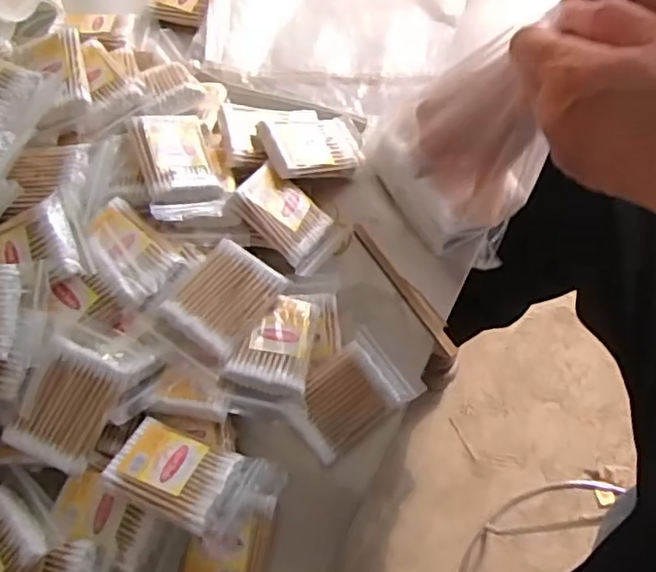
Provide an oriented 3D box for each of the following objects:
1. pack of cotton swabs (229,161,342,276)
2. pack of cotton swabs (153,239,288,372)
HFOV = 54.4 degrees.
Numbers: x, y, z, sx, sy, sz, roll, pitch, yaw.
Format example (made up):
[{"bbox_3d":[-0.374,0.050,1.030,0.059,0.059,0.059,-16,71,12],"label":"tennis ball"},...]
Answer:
[{"bbox_3d":[-0.031,-0.054,0.488,0.079,0.011,0.054,46,60,-9],"label":"pack of cotton swabs"},{"bbox_3d":[-0.077,0.010,0.443,0.062,0.021,0.081,31,72,14],"label":"pack of cotton swabs"}]

